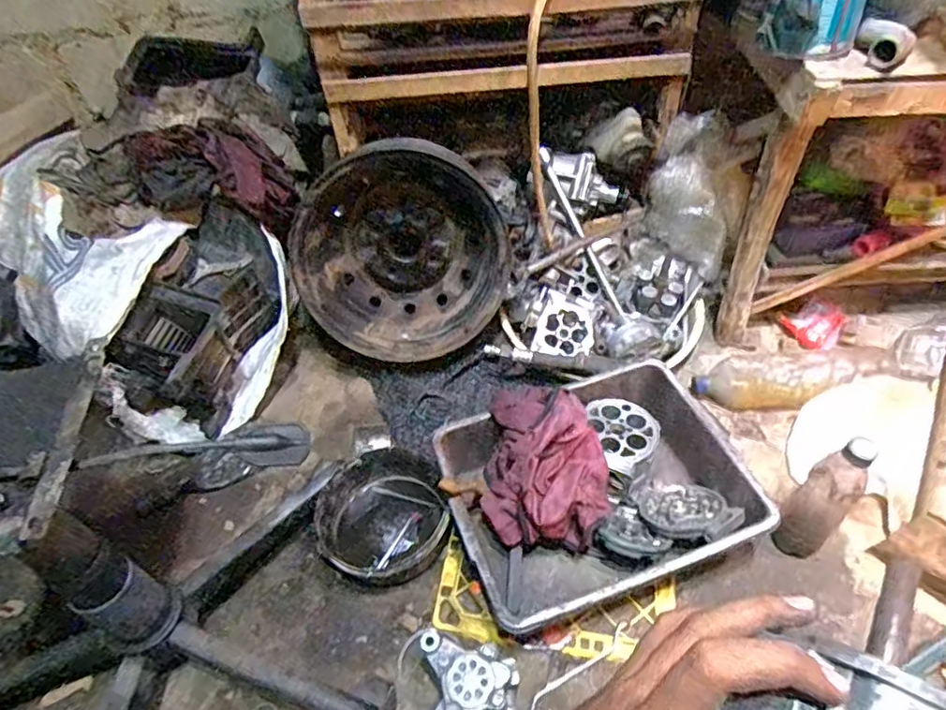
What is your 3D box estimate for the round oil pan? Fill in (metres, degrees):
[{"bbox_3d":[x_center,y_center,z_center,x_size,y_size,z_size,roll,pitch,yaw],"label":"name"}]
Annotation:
[{"bbox_3d":[-0.137,0.252,0.889,0.188,0.096,0.192,-24,51,-14],"label":"round oil pan"}]

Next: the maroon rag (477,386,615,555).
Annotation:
[{"bbox_3d":[0.103,0.150,0.818,0.173,0.153,0.184,3,50,9],"label":"maroon rag"}]

